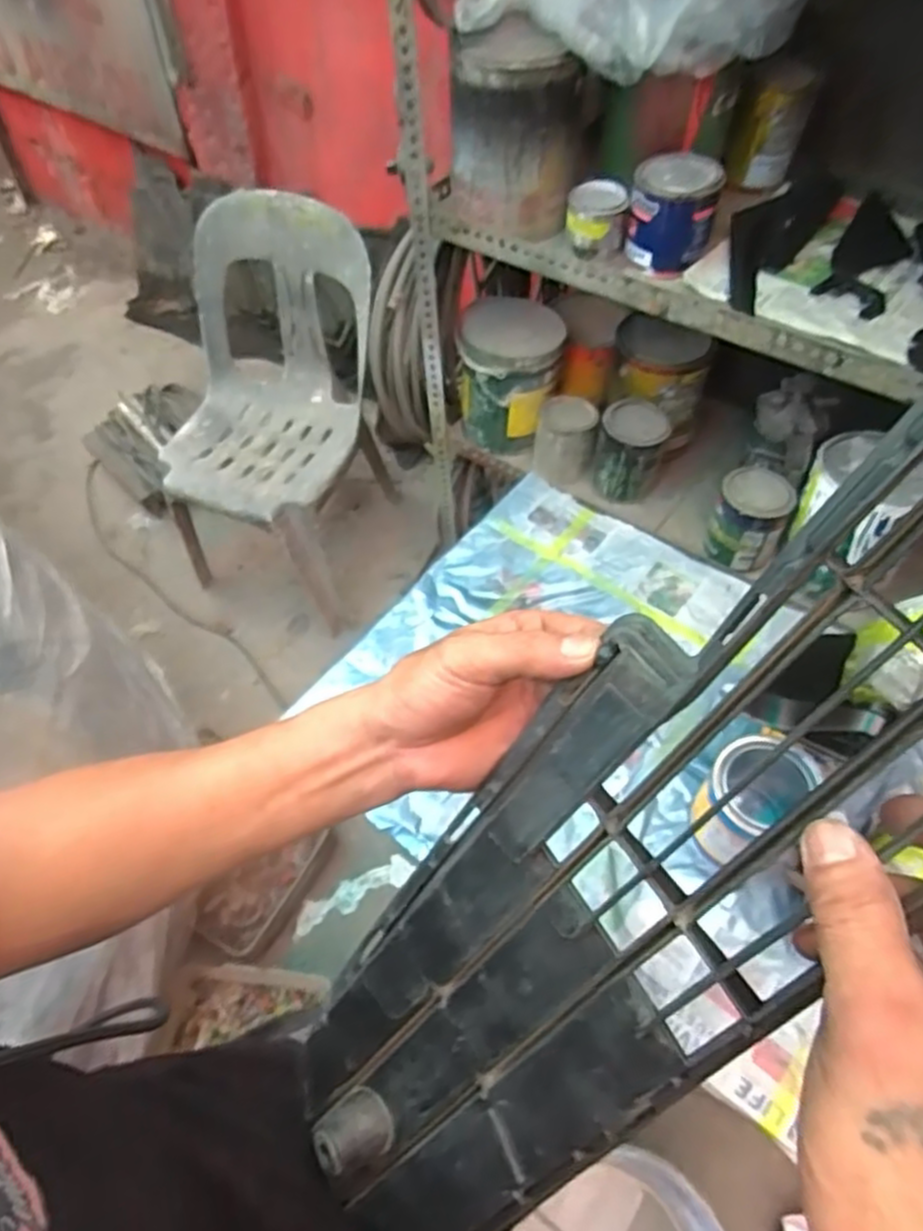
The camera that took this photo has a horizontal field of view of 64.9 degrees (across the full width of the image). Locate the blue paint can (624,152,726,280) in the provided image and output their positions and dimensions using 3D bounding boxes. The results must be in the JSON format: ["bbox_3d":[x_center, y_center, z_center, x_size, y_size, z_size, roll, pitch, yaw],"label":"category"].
[{"bbox_3d":[0.258,-0.495,0.895,0.099,0.105,0.099,11,56,8],"label":"blue paint can"}]

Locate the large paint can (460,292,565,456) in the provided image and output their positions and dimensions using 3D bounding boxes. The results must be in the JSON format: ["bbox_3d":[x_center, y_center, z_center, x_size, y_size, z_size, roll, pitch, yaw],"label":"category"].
[{"bbox_3d":[0.086,-0.414,1.242,0.160,0.216,0.160,0,55,0],"label":"large paint can"}]

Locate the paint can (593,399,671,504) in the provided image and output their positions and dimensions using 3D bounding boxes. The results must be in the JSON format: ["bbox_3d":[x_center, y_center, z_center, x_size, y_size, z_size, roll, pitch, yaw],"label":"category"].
[{"bbox_3d":[0.274,-0.262,1.193,0.099,0.152,0.107,0,55,0],"label":"paint can"}]

